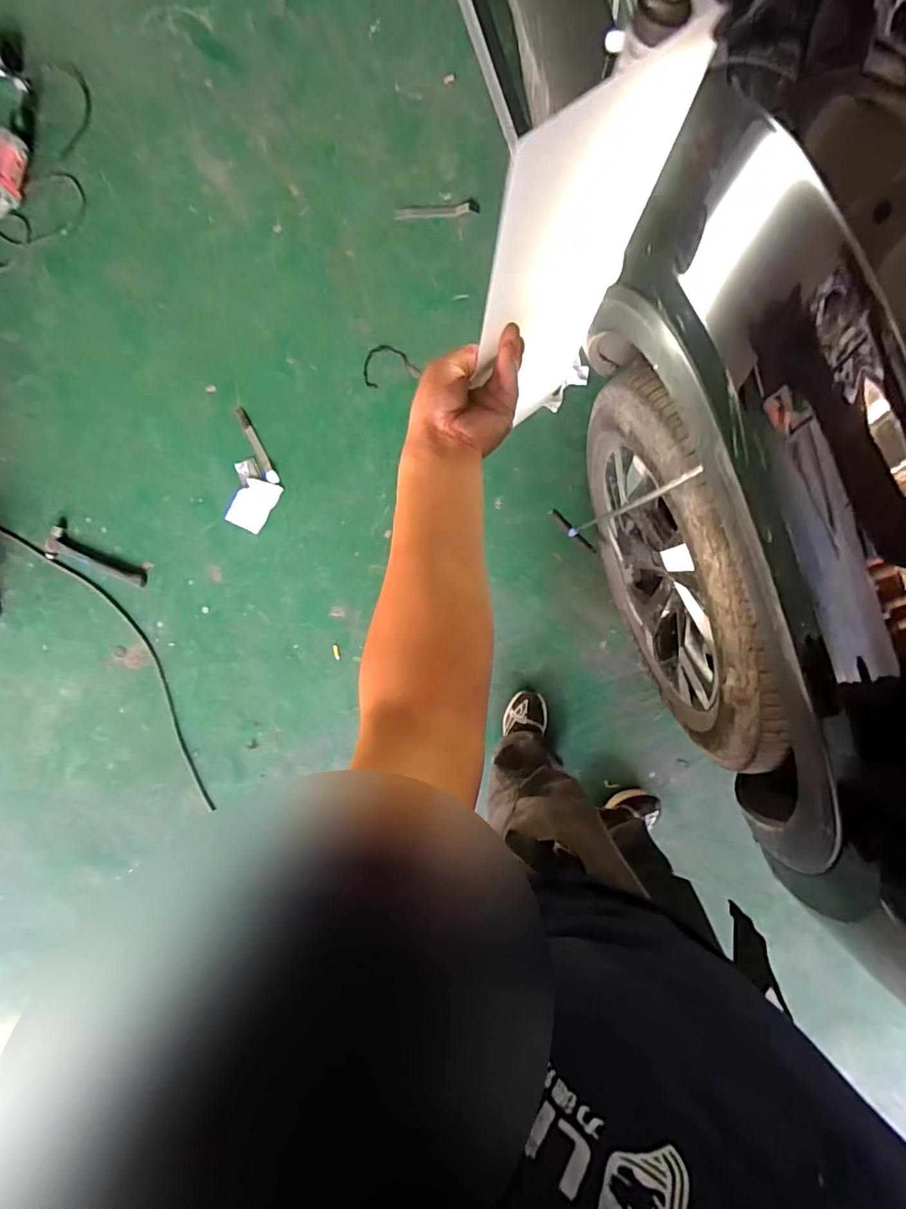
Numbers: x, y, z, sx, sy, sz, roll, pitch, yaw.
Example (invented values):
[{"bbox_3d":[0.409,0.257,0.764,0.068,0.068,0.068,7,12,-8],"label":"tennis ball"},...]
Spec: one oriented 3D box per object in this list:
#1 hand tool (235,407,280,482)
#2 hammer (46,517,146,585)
[{"bbox_3d":[-0.558,-0.450,1.465,0.032,0.012,0.229,-27,88,8],"label":"hand tool"},{"bbox_3d":[-1.056,-0.155,1.550,0.377,0.034,0.120,16,94,7],"label":"hammer"}]

